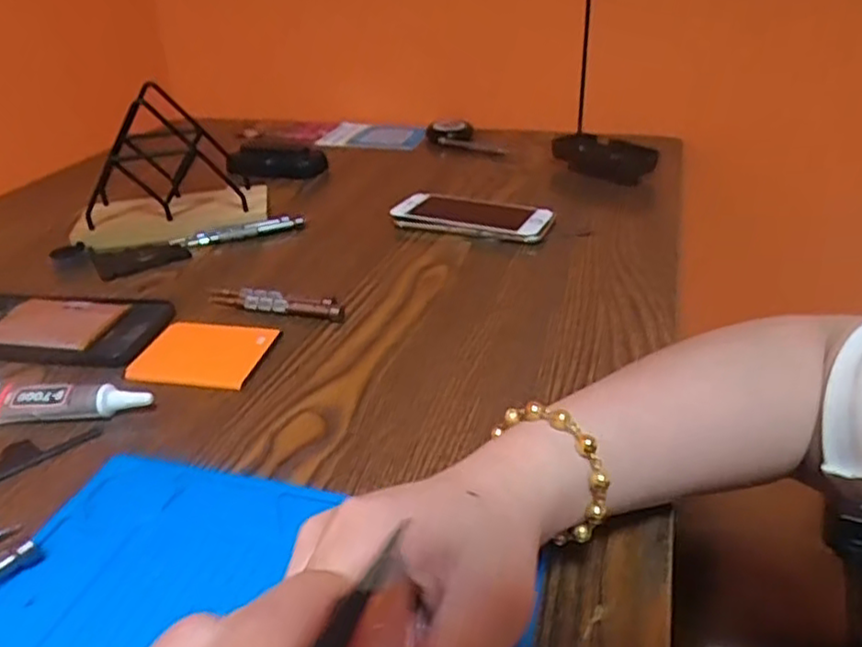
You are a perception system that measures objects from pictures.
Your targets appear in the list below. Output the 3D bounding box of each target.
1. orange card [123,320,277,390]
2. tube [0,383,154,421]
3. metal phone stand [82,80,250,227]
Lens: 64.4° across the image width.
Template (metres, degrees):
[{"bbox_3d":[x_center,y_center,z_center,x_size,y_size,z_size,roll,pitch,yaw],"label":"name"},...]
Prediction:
[{"bbox_3d":[-0.148,0.018,0.449,0.078,0.007,0.066,4,32,11],"label":"orange card"},{"bbox_3d":[-0.215,0.046,0.394,0.106,0.015,0.027,2,31,8],"label":"tube"},{"bbox_3d":[-0.248,-0.153,0.626,0.145,0.114,0.080,-7,31,-8],"label":"metal phone stand"}]

